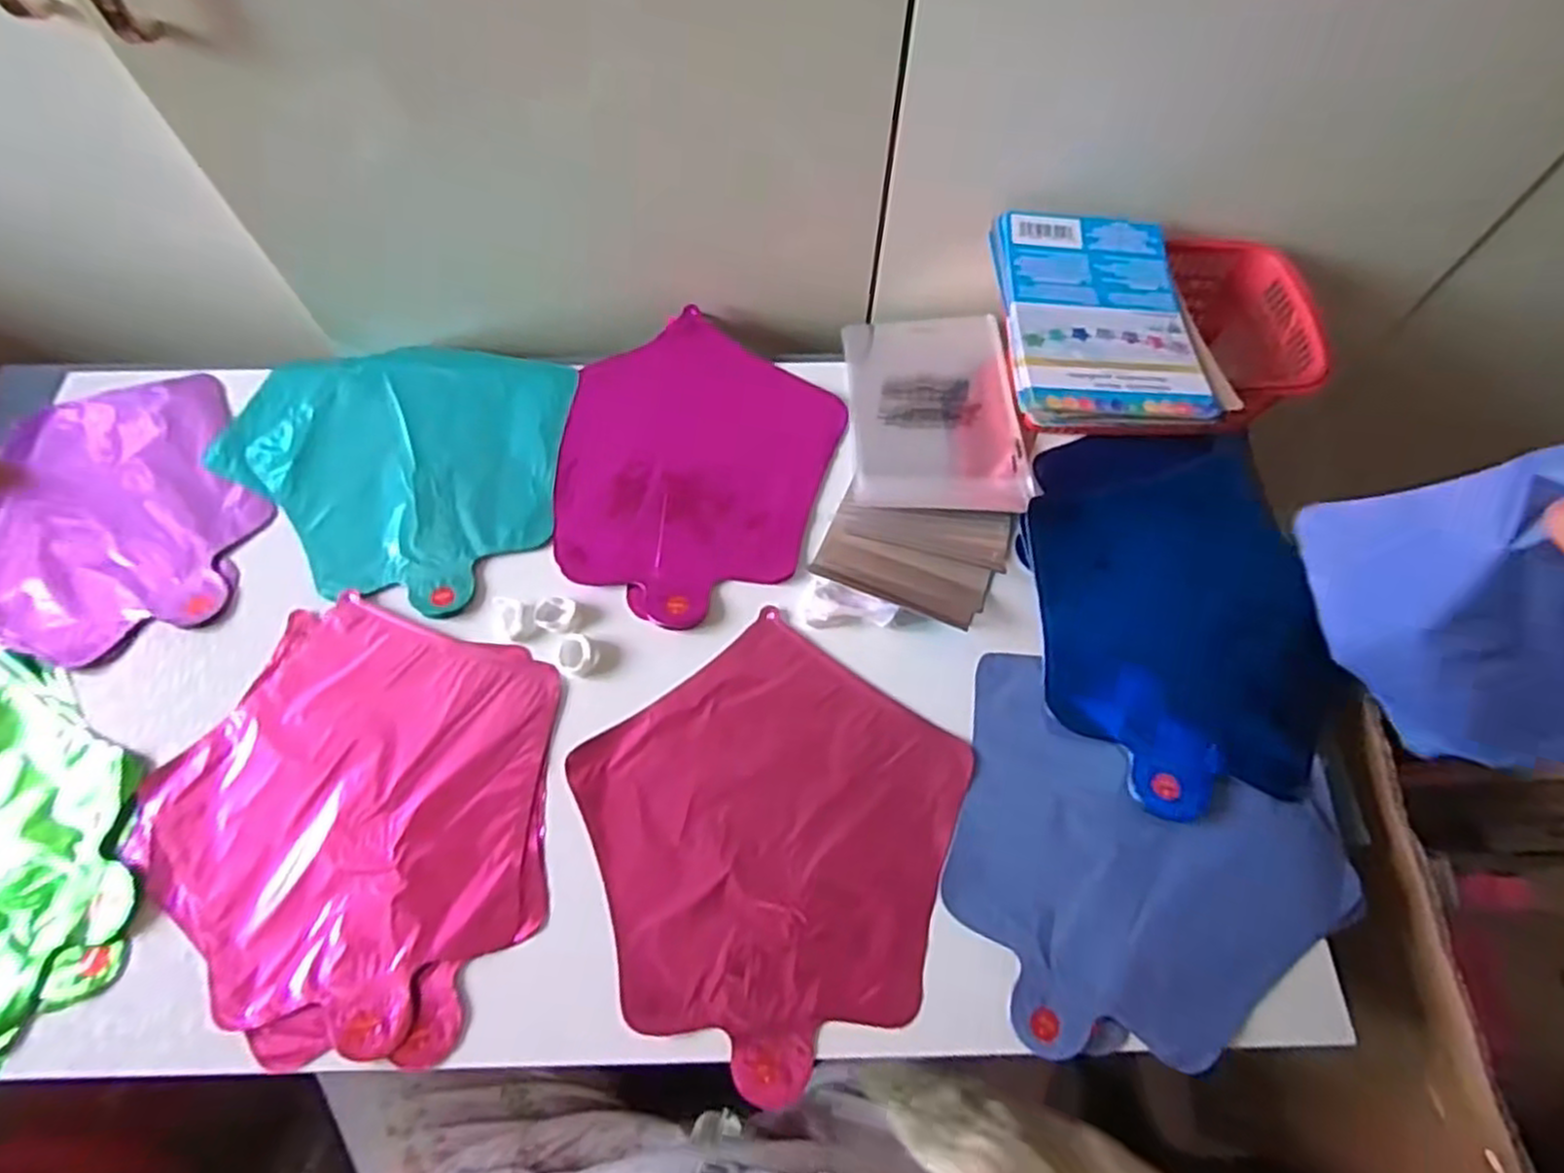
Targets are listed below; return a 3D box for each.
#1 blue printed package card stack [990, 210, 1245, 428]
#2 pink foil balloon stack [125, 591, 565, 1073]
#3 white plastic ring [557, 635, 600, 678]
[{"bbox_3d":[0.211,-0.183,0.506,0.129,0.018,0.190,-3,65,-2],"label":"blue printed package card stack"},{"bbox_3d":[-0.251,0.136,0.458,0.234,0.009,0.234,17,64,7],"label":"pink foil balloon stack"},{"bbox_3d":[-0.134,0.044,0.494,0.029,0.009,0.027,34,68,14],"label":"white plastic ring"}]

